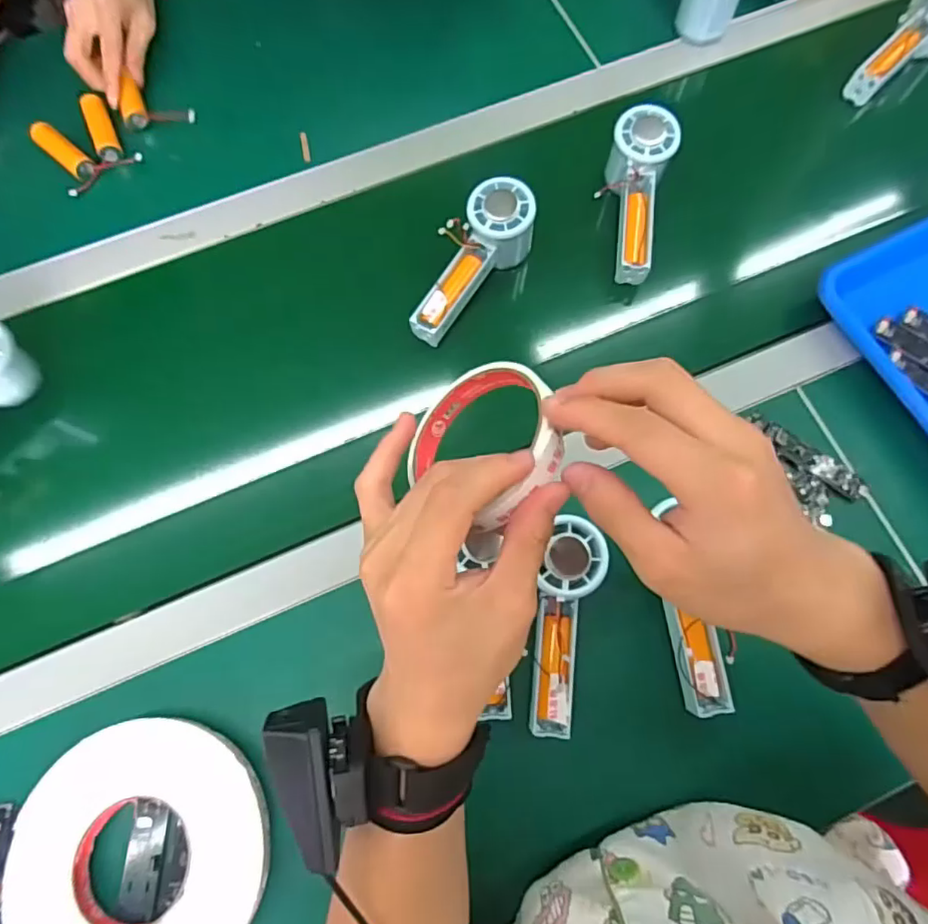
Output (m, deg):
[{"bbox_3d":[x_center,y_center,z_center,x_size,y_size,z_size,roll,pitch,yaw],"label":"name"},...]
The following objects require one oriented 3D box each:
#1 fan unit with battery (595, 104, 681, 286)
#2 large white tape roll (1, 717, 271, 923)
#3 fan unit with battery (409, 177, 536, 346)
[{"bbox_3d":[0.161,-0.241,0.546,0.053,0.056,0.152,3,89,1],"label":"fan unit with battery"},{"bbox_3d":[-0.220,0.268,0.393,0.171,0.025,0.167,0,74,0],"label":"large white tape roll"},{"bbox_3d":[-0.001,-0.175,0.517,0.058,0.064,0.149,40,78,10],"label":"fan unit with battery"}]

